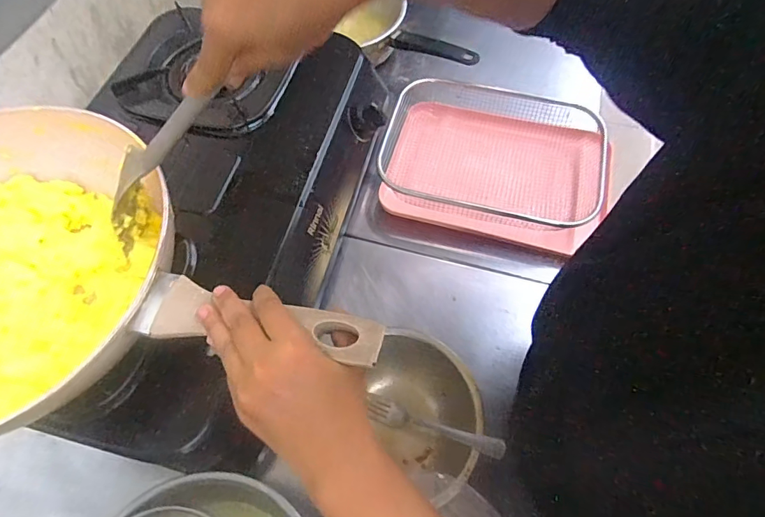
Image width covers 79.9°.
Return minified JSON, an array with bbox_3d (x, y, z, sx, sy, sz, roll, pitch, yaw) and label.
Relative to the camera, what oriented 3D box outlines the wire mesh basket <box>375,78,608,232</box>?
[{"bbox_3d":[0.154,-0.140,0.645,0.312,0.062,0.231,13,63,8],"label":"wire mesh basket"}]

